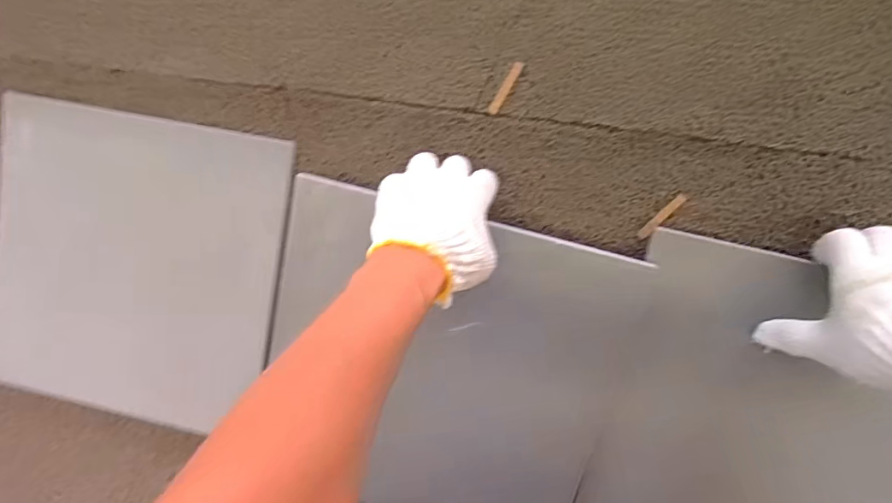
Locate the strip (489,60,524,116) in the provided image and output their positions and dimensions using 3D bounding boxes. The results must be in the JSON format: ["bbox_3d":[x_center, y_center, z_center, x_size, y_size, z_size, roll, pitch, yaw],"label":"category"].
[{"bbox_3d":[0.054,-0.146,0.429,0.009,0.004,0.050,31,98,2],"label":"strip"}]

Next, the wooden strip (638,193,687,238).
[{"bbox_3d":[0.191,-0.031,0.423,0.007,0.004,0.050,44,99,0],"label":"wooden strip"}]

